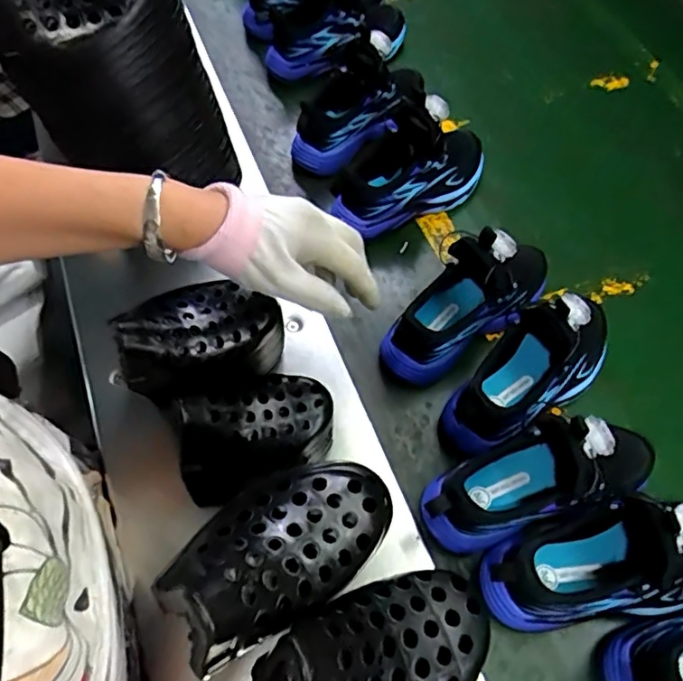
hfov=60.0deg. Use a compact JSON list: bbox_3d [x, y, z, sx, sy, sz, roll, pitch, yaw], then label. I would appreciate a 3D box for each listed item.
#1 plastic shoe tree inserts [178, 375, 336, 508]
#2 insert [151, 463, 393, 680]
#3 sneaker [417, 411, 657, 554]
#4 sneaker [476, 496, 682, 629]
[{"bbox_3d":[-0.068,0.075,0.475,0.126,0.089,0.081,-14,63,-6],"label":"plastic shoe tree inserts"},{"bbox_3d":[-0.034,0.115,0.336,0.142,0.071,0.075,-36,67,-16],"label":"insert"},{"bbox_3d":[0.168,0.104,0.478,0.206,0.132,0.062,-19,63,-8],"label":"sneaker"},{"bbox_3d":[0.207,0.168,0.451,0.190,0.125,0.086,-5,62,-1],"label":"sneaker"}]

